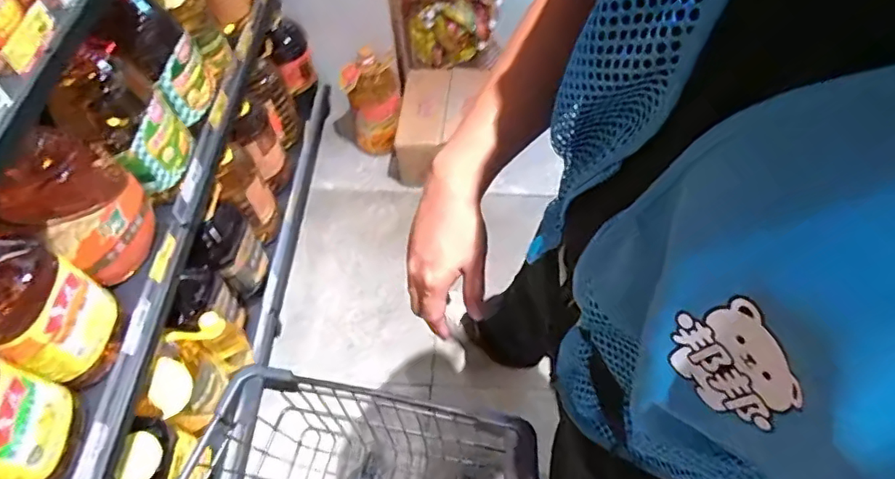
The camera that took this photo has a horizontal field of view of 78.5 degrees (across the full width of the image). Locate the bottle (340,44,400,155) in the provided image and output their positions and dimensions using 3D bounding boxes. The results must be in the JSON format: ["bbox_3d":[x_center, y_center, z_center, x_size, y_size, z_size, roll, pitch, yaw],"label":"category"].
[{"bbox_3d":[-0.230,-0.426,1.670,0.156,0.331,0.138,-5,59,-3],"label":"bottle"}]

